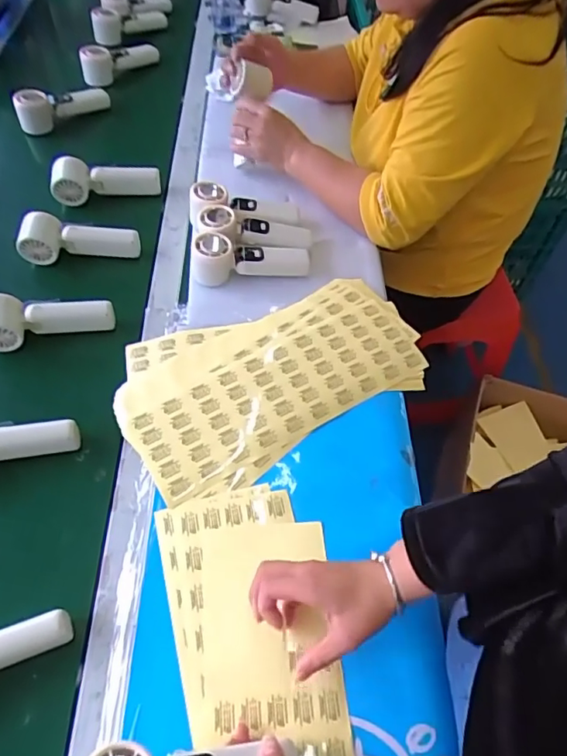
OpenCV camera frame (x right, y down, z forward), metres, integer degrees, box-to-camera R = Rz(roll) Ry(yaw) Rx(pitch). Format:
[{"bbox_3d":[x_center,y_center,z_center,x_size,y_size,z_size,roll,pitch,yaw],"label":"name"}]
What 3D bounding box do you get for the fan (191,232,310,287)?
[{"bbox_3d":[-0.045,-0.165,0.734,0.163,0.048,0.055,-2,55,-15],"label":"fan"}]

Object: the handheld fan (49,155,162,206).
[{"bbox_3d":[-0.279,-0.306,0.819,0.161,0.056,0.046,4,57,5],"label":"handheld fan"}]

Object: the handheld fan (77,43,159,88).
[{"bbox_3d":[-0.323,-0.626,1.030,0.146,0.060,0.059,-40,63,-22],"label":"handheld fan"}]

